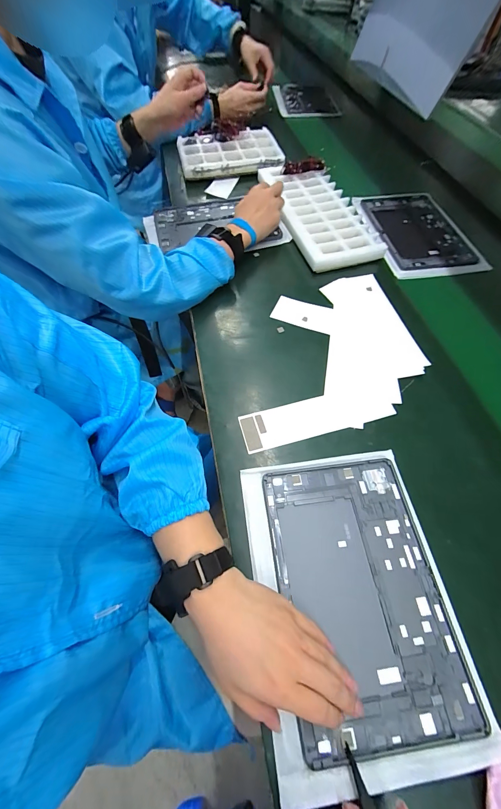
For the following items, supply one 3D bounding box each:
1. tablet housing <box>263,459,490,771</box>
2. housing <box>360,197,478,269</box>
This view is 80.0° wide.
[{"bbox_3d":[0.115,0.193,0.323,0.167,0.008,0.253,-6,61,-4],"label":"tablet housing"},{"bbox_3d":[0.353,-0.387,0.661,0.200,0.030,0.261,-4,60,-2],"label":"housing"}]

